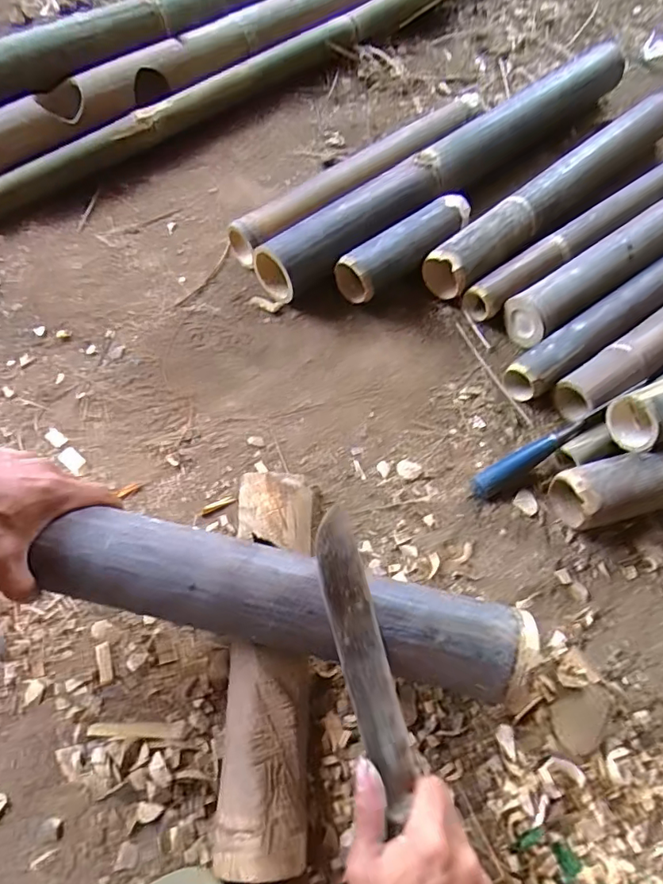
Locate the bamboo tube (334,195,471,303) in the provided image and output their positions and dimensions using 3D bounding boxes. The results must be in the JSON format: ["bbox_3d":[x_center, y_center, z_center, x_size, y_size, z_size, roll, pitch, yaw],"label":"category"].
[{"bbox_3d":[0.101,-0.255,0.682,0.220,0.066,0.058,-38,71,-18],"label":"bamboo tube"}]

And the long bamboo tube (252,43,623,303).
[{"bbox_3d":[0.196,-0.418,0.758,0.745,0.064,0.075,-39,71,-19],"label":"long bamboo tube"}]

